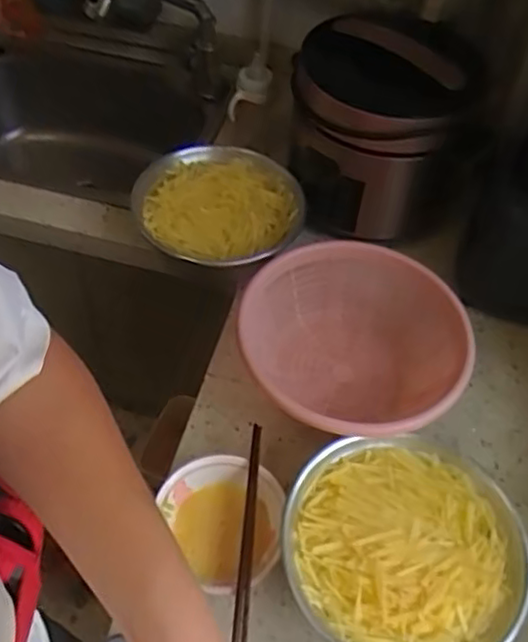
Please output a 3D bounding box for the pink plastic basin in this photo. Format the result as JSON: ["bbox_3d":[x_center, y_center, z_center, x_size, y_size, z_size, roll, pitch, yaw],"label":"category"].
[{"bbox_3d":[0.105,0.037,0.857,0.270,0.118,0.266,2,53,-2],"label":"pink plastic basin"}]

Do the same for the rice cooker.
[{"bbox_3d":[0.165,-0.291,0.976,0.236,0.252,0.210,10,53,4],"label":"rice cooker"}]

